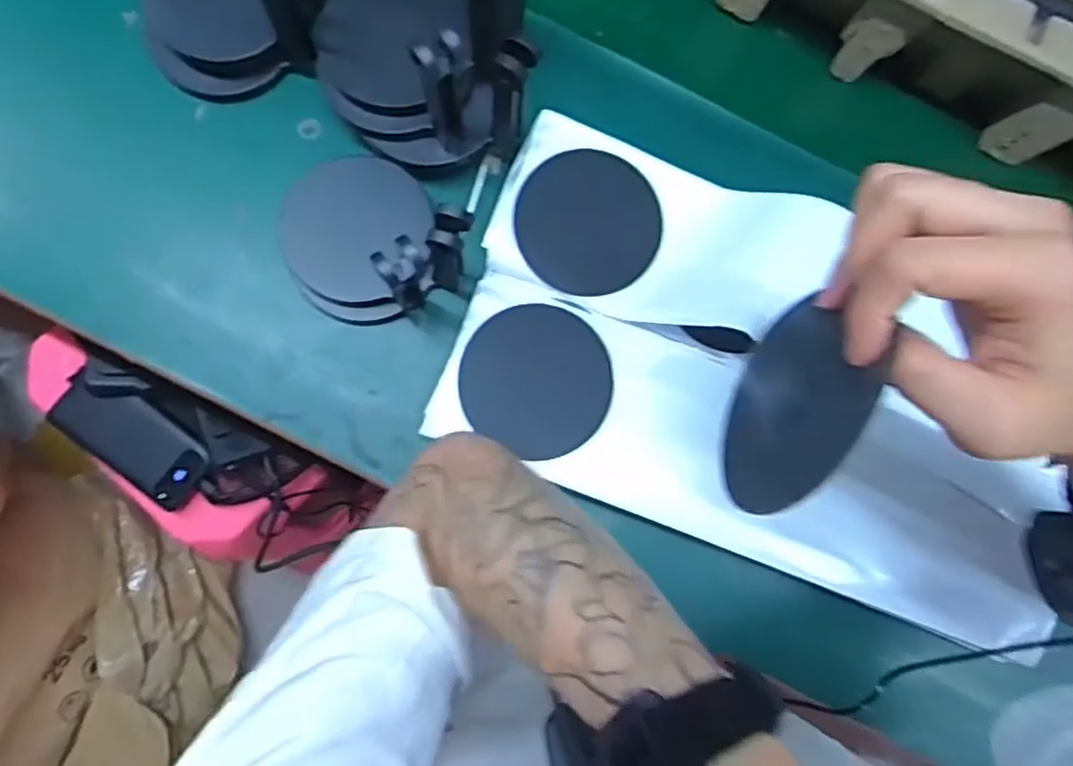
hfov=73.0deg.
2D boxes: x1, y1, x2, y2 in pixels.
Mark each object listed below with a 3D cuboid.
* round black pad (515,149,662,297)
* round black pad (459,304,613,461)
[{"bbox_3d":[0.034,-0.100,0.457,0.089,0.006,0.086,-1,95,-7],"label":"round black pad"},{"bbox_3d":[0.000,-0.002,0.445,0.091,0.004,0.088,0,87,-3],"label":"round black pad"}]

